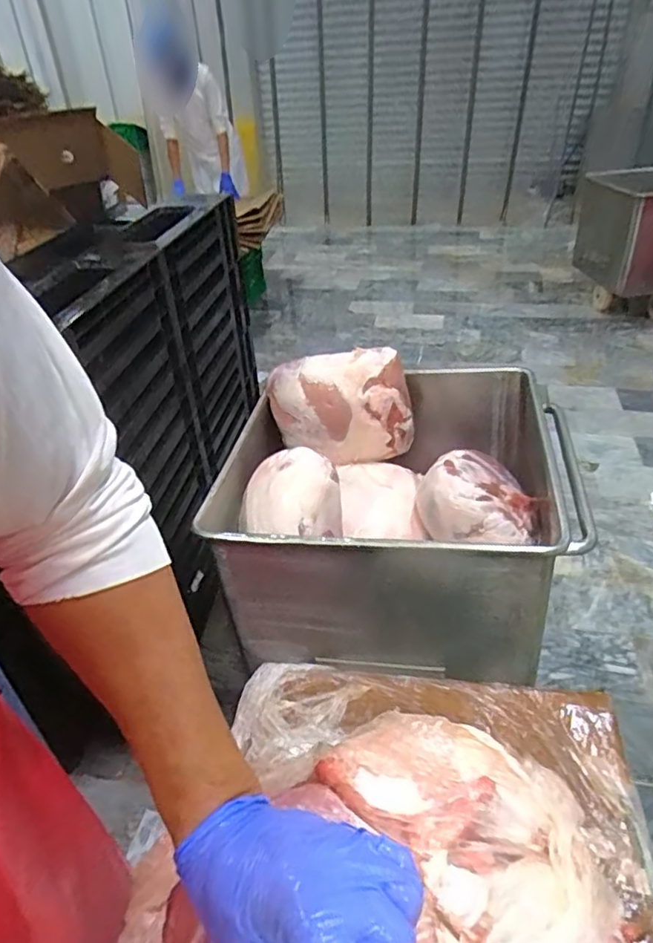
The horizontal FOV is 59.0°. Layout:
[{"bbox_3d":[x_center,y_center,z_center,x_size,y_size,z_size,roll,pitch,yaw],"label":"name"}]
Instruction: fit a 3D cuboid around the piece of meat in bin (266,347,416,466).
[{"bbox_3d":[0.031,-0.163,1.428,0.358,0.238,0.159,-1,37,5],"label":"piece of meat in bin"}]

